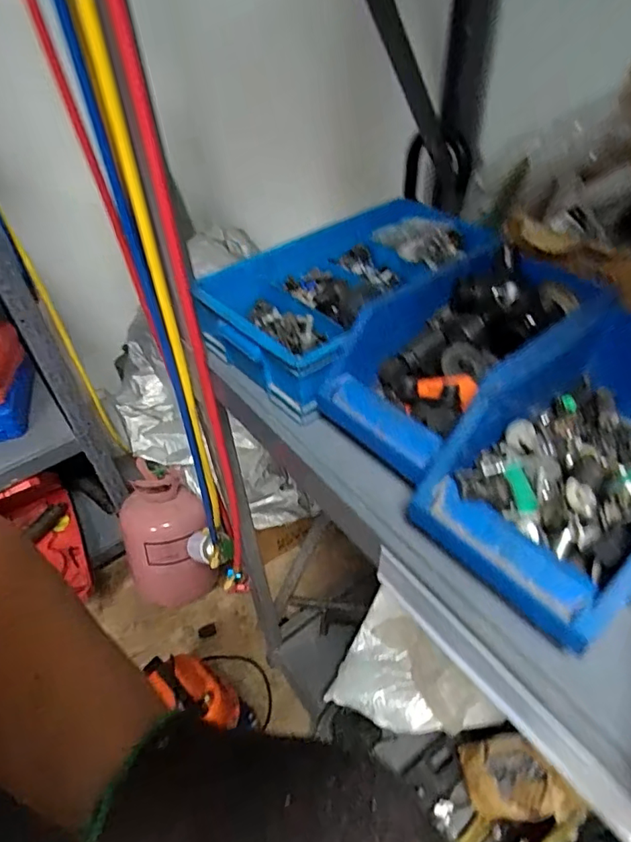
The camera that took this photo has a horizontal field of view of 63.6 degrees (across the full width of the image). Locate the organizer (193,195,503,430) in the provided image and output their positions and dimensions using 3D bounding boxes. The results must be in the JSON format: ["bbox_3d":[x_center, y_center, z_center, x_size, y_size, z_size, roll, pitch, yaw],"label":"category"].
[{"bbox_3d":[0.049,-0.166,0.610,0.360,0.091,0.190,-33,50,-27],"label":"organizer"}]

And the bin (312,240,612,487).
[{"bbox_3d":[0.138,-0.066,0.487,0.248,0.106,0.140,-30,49,-25],"label":"bin"}]

